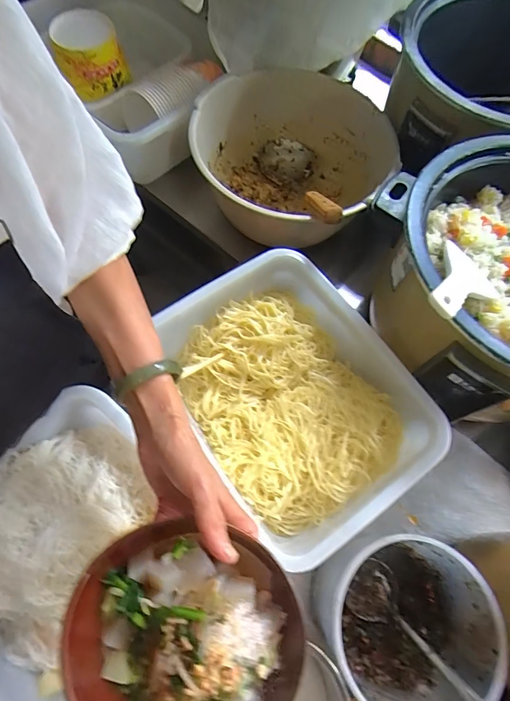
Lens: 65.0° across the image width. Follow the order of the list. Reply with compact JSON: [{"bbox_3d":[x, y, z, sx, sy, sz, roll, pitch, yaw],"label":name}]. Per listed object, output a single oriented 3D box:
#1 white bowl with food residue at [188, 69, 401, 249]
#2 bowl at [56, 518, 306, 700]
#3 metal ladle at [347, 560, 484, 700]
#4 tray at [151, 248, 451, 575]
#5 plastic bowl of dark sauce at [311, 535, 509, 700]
[{"bbox_3d":[0.048,-0.302,0.668,0.299,0.157,0.304,1,67,-2],"label":"white bowl with food residue"},{"bbox_3d":[-0.056,0.228,0.321,0.187,0.072,0.174,-1,84,7],"label":"bowl"},{"bbox_3d":[0.179,0.300,0.358,0.057,0.268,0.046,-32,110,-15],"label":"metal ladle"},{"bbox_3d":[0.044,0.049,0.510,0.273,0.080,0.343,-30,71,-14],"label":"tray"},{"bbox_3d":[0.147,0.274,0.408,0.149,0.116,0.140,1,67,-2],"label":"plastic bowl of dark sauce"}]

